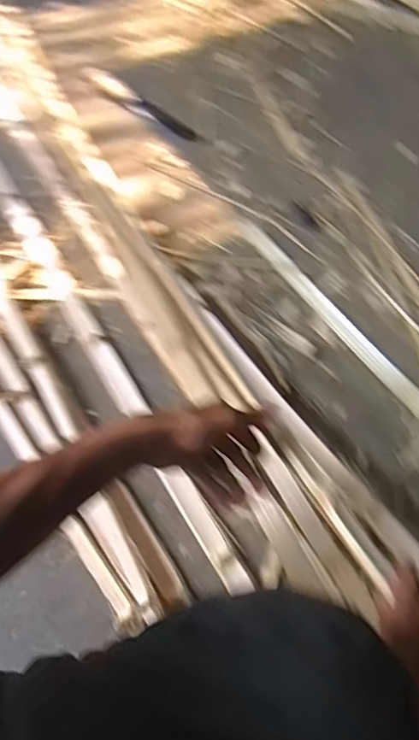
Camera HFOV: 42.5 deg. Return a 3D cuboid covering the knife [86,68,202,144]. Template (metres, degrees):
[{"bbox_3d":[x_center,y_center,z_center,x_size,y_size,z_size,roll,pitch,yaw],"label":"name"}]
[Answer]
[{"bbox_3d":[-0.135,-0.526,1.067,0.321,0.018,0.047,38,69,19],"label":"knife"}]

